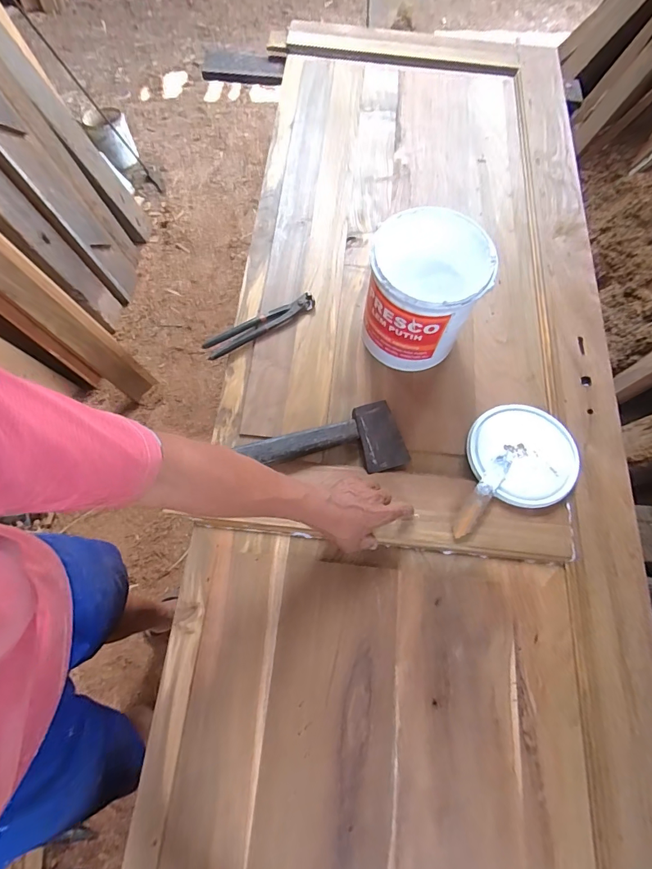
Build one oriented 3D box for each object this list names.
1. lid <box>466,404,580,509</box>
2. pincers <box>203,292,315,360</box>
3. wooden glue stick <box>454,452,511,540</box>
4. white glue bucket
[{"bbox_3d":[0.320,0.031,0.674,0.168,0.019,0.169,0,69,0],"label":"lid"},{"bbox_3d":[-0.120,-0.203,0.758,0.216,0.018,0.037,-29,72,-11],"label":"pincers"},{"bbox_3d":[0.245,0.095,0.649,0.032,0.012,0.155,33,73,11],"label":"wooden glue stick"},{"bbox_3d":[0.157,-0.226,0.682,0.171,0.188,0.171,0,69,0],"label":"white glue bucket"}]

